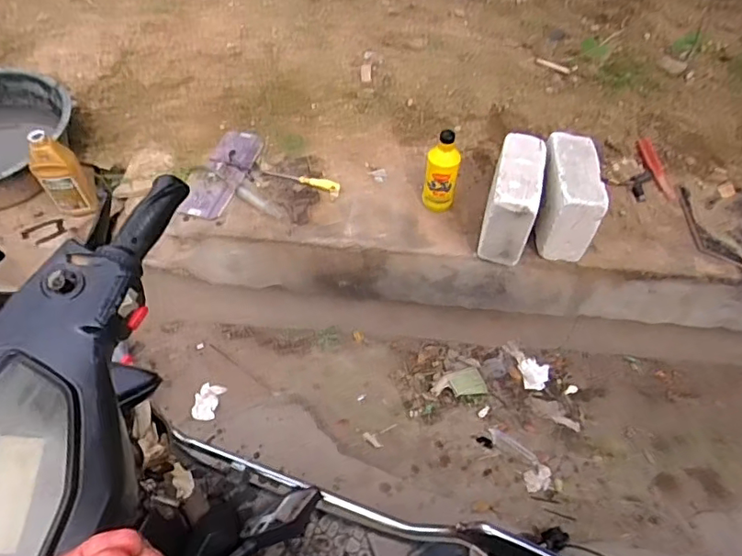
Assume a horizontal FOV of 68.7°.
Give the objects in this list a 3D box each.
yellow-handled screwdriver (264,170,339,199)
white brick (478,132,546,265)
[{"bbox_3d":[-0.183,-0.258,1.421,0.214,0.024,0.030,16,54,10],"label":"yellow-handled screwdriver"},{"bbox_3d":[0.326,-0.183,1.266,0.104,0.204,0.221,12,53,8],"label":"white brick"}]

